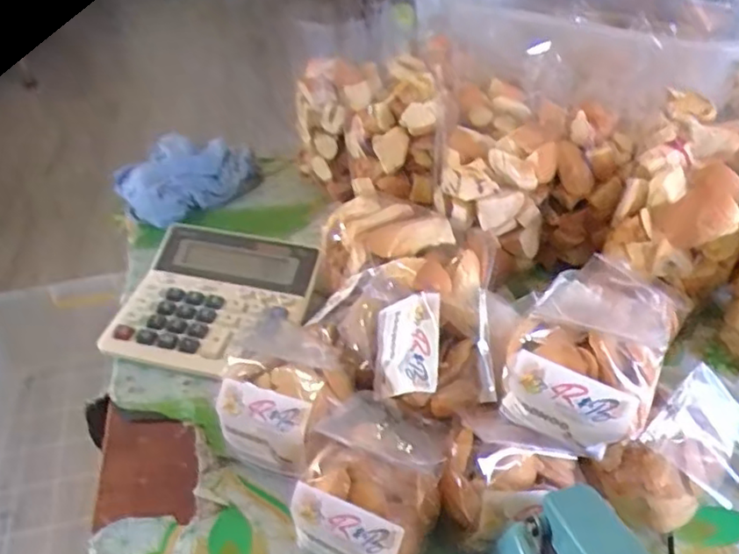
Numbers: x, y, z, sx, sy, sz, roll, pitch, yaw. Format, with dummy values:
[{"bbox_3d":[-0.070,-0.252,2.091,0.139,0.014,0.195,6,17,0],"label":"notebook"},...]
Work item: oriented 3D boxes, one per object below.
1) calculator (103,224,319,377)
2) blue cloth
[{"bbox_3d":[-0.145,0.018,0.601,0.159,0.035,0.159,7,39,13],"label":"calculator"},{"bbox_3d":[-0.215,-0.119,0.758,0.096,0.052,0.160,16,42,22],"label":"blue cloth"}]

